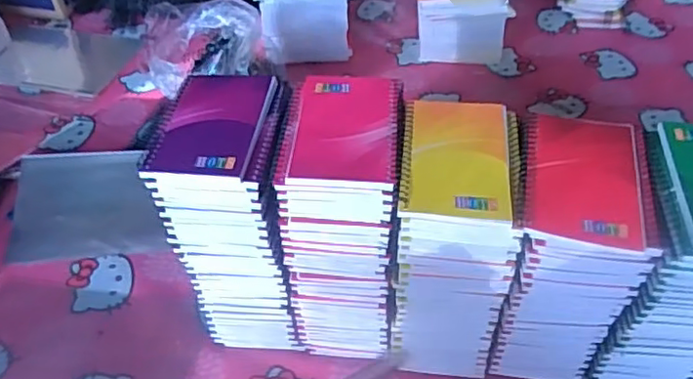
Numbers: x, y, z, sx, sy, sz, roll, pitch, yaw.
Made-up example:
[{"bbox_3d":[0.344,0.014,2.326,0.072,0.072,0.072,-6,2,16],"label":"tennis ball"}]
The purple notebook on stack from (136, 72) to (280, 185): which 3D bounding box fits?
[{"bbox_3d":[-0.111,-0.057,0.518,0.085,0.017,0.129,3,45,4],"label":"purple notebook on stack"}]

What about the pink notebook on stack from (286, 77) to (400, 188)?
[{"bbox_3d":[0.001,-0.049,0.500,0.081,0.008,0.125,2,45,4],"label":"pink notebook on stack"}]

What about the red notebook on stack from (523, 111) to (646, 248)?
[{"bbox_3d":[0.177,-0.013,0.468,0.082,0.009,0.126,9,46,10],"label":"red notebook on stack"}]

